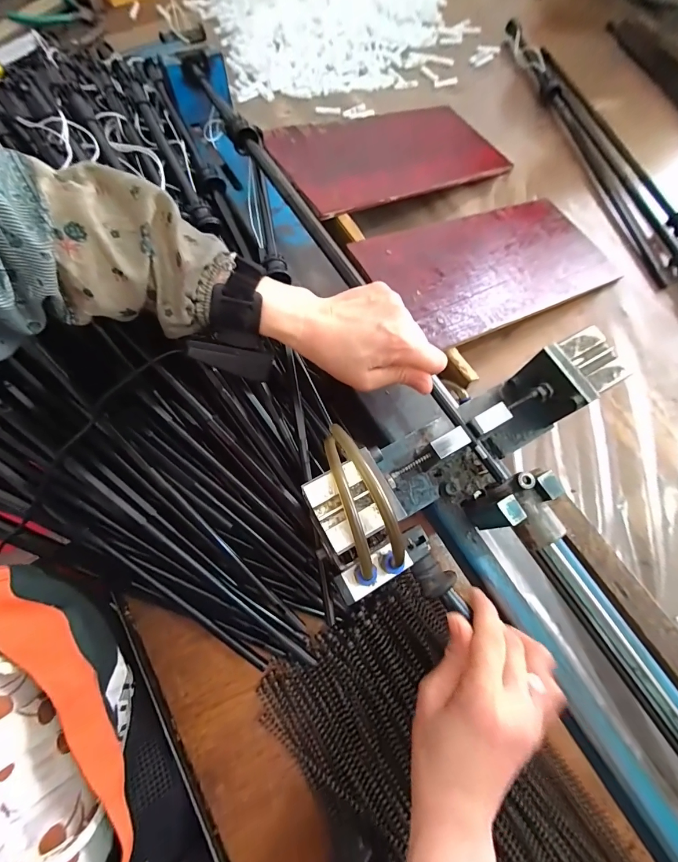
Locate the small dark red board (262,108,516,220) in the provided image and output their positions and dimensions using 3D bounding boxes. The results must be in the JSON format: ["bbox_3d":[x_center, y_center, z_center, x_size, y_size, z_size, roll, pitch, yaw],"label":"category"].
[{"bbox_3d":[0.074,-0.393,0.514,0.344,0.018,0.163,-26,75,-20],"label":"small dark red board"}]

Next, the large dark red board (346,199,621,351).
[{"bbox_3d":[0.200,-0.213,0.459,0.347,0.007,0.165,-24,73,-21],"label":"large dark red board"}]

